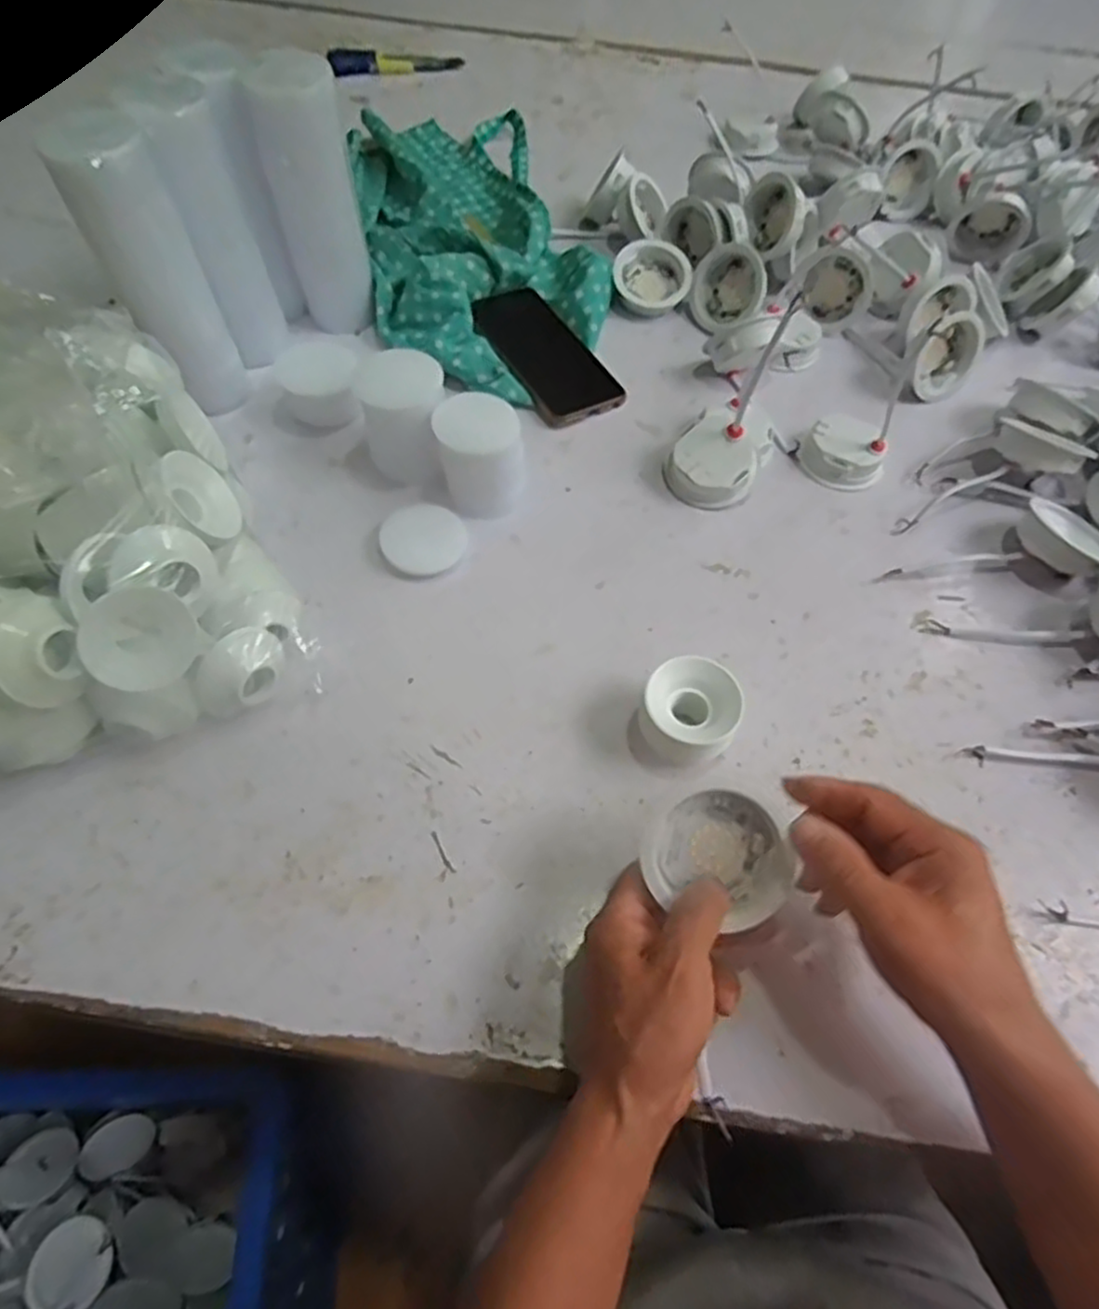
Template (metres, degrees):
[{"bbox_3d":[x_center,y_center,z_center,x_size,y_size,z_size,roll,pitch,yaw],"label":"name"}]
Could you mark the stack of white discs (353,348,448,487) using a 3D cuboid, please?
[{"bbox_3d":[-0.104,-0.169,0.533,0.057,0.080,0.046,9,58,2],"label":"stack of white discs"}]

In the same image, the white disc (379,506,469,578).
[{"bbox_3d":[-0.090,-0.083,0.530,0.057,0.009,0.058,2,59,-3],"label":"white disc"}]

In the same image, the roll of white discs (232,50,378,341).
[{"bbox_3d":[-0.183,-0.343,0.591,0.067,0.214,0.063,2,59,-3],"label":"roll of white discs"}]

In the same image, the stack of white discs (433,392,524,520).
[{"bbox_3d":[-0.049,-0.141,0.530,0.061,0.072,0.055,-2,59,-5],"label":"stack of white discs"}]

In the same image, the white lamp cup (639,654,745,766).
[{"bbox_3d":[0.083,0.039,0.446,0.055,0.046,0.061,19,59,8],"label":"white lamp cup"}]

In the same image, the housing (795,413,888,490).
[{"bbox_3d":[0.240,-0.166,0.595,0.063,0.025,0.062,2,59,-3],"label":"housing"}]

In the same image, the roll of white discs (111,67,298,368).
[{"bbox_3d":[-0.246,-0.307,0.556,0.060,0.197,0.064,-24,63,-17],"label":"roll of white discs"}]

